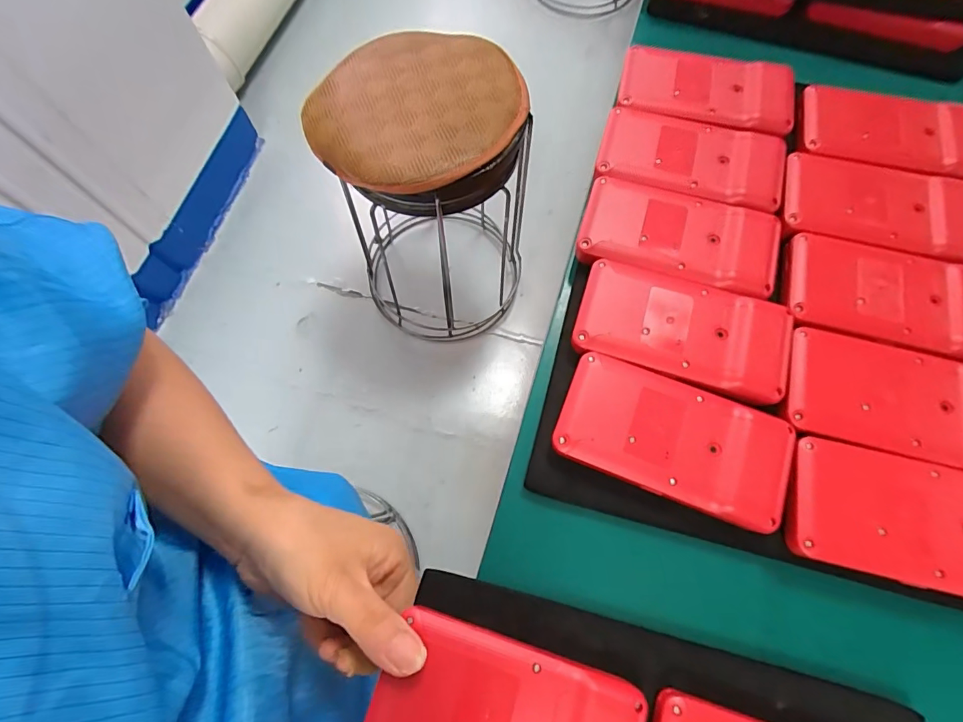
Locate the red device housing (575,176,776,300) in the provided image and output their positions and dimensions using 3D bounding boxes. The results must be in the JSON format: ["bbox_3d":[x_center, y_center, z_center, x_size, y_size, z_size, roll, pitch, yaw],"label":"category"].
[{"bbox_3d":[0.124,-0.079,0.290,0.117,0.015,0.064,17,72,5],"label":"red device housing"}]

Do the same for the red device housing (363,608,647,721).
[{"bbox_3d":[0.010,0.163,0.204,0.116,0.012,0.062,17,71,4],"label":"red device housing"}]

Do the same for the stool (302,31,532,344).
[{"bbox_3d":[-0.083,-0.278,0.878,0.326,0.505,0.308,0,71,0],"label":"stool"}]

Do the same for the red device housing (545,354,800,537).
[{"bbox_3d":[0.102,0.043,0.252,0.117,0.026,0.061,21,72,7],"label":"red device housing"}]

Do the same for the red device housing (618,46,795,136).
[{"bbox_3d":[0.160,-0.192,0.332,0.116,0.029,0.060,17,72,5],"label":"red device housing"}]

